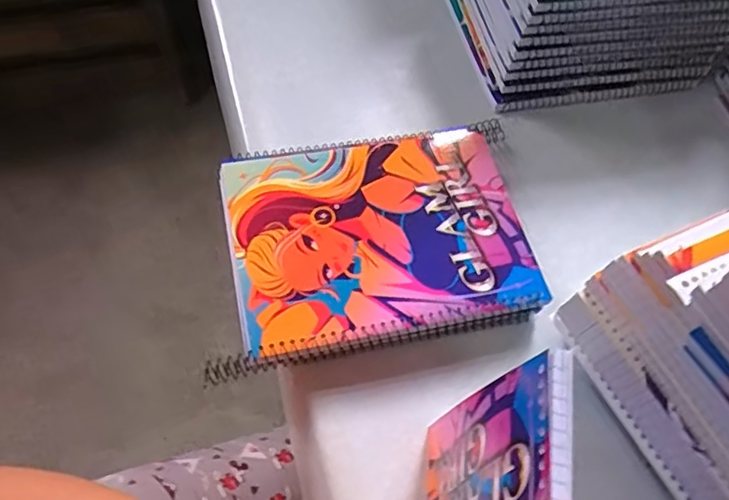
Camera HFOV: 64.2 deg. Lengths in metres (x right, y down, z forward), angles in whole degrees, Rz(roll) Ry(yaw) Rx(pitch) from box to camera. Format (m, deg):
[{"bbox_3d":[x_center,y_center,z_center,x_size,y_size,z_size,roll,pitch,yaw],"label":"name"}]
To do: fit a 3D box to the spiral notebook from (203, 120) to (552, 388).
[{"bbox_3d":[0.006,-0.012,0.406,0.212,0.024,0.158,-10,62,-9],"label":"spiral notebook"}]

